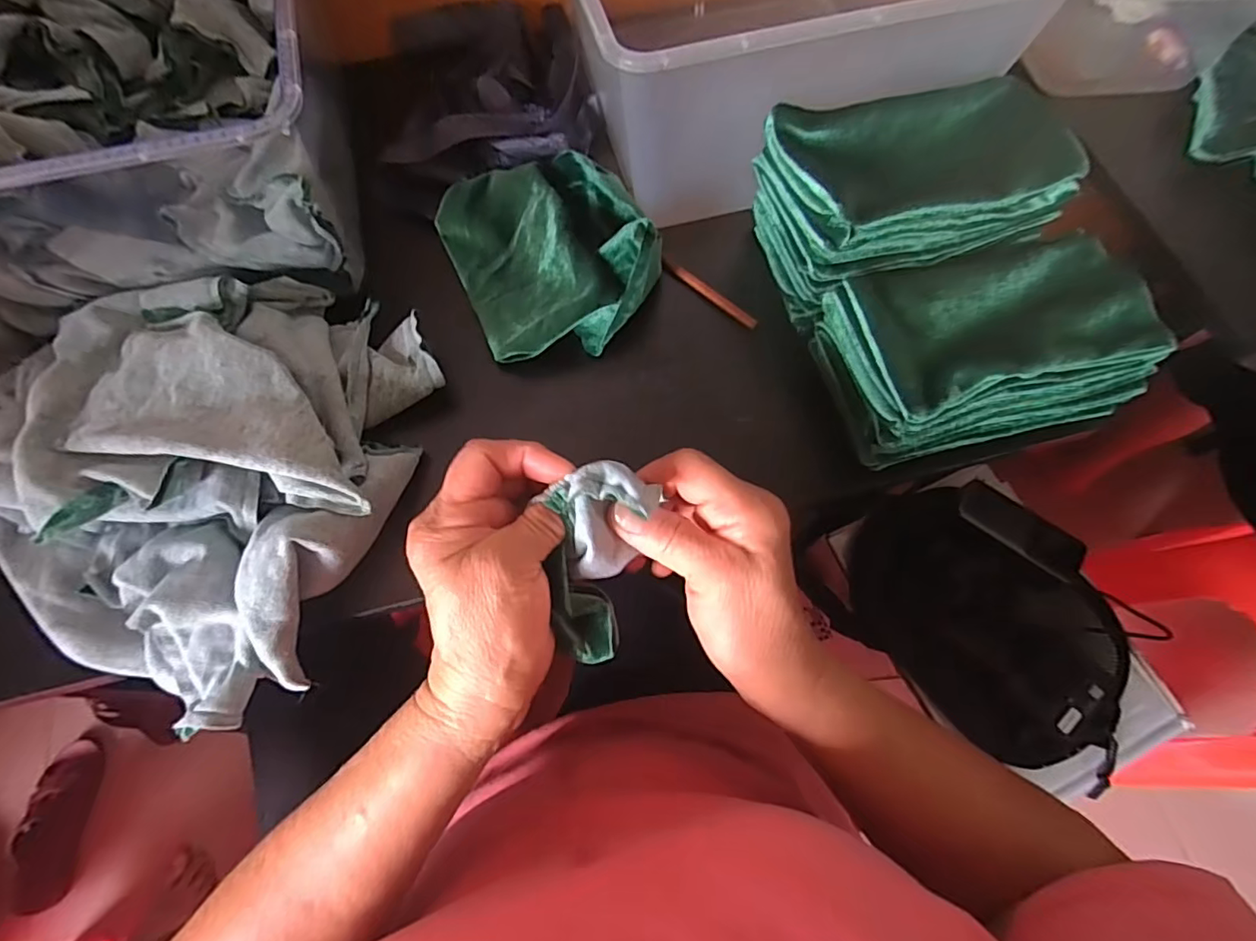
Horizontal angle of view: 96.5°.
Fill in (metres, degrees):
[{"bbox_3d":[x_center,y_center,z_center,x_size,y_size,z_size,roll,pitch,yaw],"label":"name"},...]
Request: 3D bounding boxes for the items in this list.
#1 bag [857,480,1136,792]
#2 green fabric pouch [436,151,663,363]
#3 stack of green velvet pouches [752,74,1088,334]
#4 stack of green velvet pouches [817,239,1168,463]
[{"bbox_3d":[0.380,0.153,0.577,0.222,0.072,0.311,-30,71,-11],"label":"bag"},{"bbox_3d":[-0.053,-0.158,0.389,0.130,0.044,0.151,-22,70,-8],"label":"green fabric pouch"},{"bbox_3d":[0.181,-0.179,0.370,0.179,0.079,0.104,-15,69,-5],"label":"stack of green velvet pouches"},{"bbox_3d":[0.213,-0.077,0.342,0.171,0.056,0.107,-11,69,-4],"label":"stack of green velvet pouches"}]

